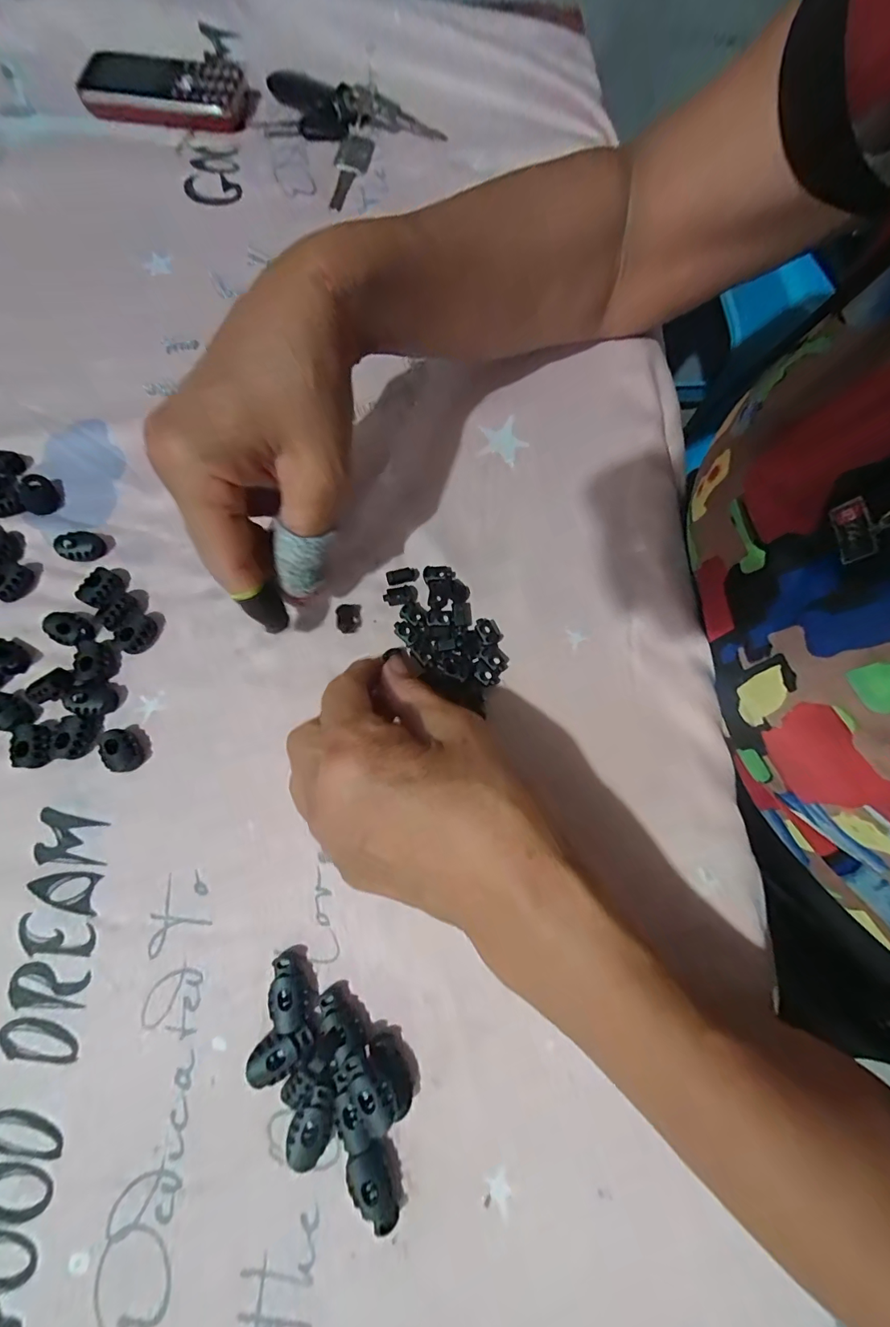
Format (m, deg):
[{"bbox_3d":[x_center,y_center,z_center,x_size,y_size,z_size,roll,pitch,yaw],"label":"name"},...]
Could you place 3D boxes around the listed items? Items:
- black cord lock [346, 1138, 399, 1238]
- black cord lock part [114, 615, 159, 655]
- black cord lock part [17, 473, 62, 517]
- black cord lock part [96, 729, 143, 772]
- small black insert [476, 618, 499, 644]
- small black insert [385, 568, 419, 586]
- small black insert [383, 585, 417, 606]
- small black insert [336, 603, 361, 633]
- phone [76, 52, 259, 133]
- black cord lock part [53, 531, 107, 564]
[{"bbox_3d":[-0.029,0.212,0.185,0.018,0.007,0.031,-21,76,-7],"label":"black cord lock"},{"bbox_3d":[-0.165,-0.015,0.245,0.021,0.010,0.014,-32,78,-10],"label":"black cord lock part"},{"bbox_3d":[-0.237,-0.098,0.266,0.017,0.008,0.021,-30,78,-9],"label":"black cord lock part"},{"bbox_3d":[-0.162,0.044,0.229,0.016,0.010,0.021,-38,79,-11],"label":"black cord lock part"},{"bbox_3d":[0.023,-0.018,0.250,0.010,0.005,0.015,-26,77,-8],"label":"small black insert"},{"bbox_3d":[-0.024,-0.050,0.258,0.018,0.006,0.007,-18,76,-6],"label":"small black insert"},{"bbox_3d":[-0.025,-0.039,0.256,0.019,0.004,0.011,-11,75,-5],"label":"small black insert"},{"bbox_3d":[-0.053,-0.025,0.252,0.013,0.007,0.017,-11,75,-4],"label":"small black insert"},{"bbox_3d":[-0.219,-0.454,0.359,0.128,0.017,0.069,3,75,-1],"label":"phone"},{"bbox_3d":[-0.206,-0.066,0.258,0.021,0.009,0.016,-10,75,-4],"label":"black cord lock part"}]

